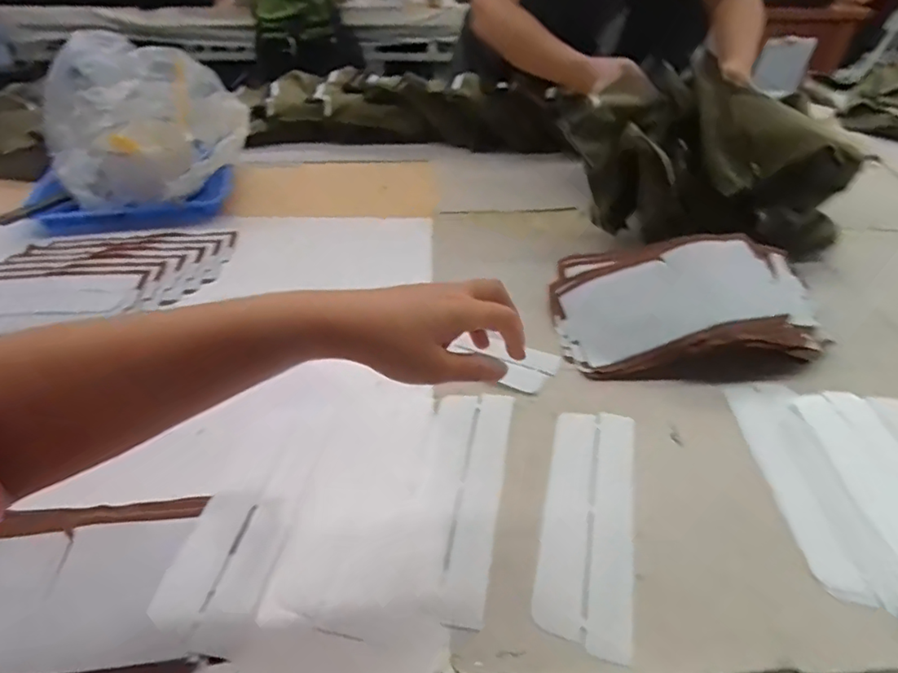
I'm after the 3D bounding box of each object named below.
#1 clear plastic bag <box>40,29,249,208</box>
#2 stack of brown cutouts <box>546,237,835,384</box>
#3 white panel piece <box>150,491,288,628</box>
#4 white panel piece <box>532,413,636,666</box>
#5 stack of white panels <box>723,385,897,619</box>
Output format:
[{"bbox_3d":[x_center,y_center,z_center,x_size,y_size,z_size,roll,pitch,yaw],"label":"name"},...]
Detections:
[{"bbox_3d":[-0.449,-0.316,0.823,0.246,0.209,0.252,-25,47,-28],"label":"clear plastic bag"},{"bbox_3d":[0.261,-0.049,0.631,0.278,0.073,0.200,-2,41,-4],"label":"stack of brown cutouts"},{"bbox_3d":[-0.163,0.161,0.415,0.071,0.009,0.108,5,41,4],"label":"white panel piece"},{"bbox_3d":[0.116,0.143,0.454,0.067,0.004,0.222,11,38,11],"label":"white panel piece"},{"bbox_3d":[0.356,0.129,0.460,0.167,0.025,0.258,5,41,4],"label":"stack of white panels"}]

